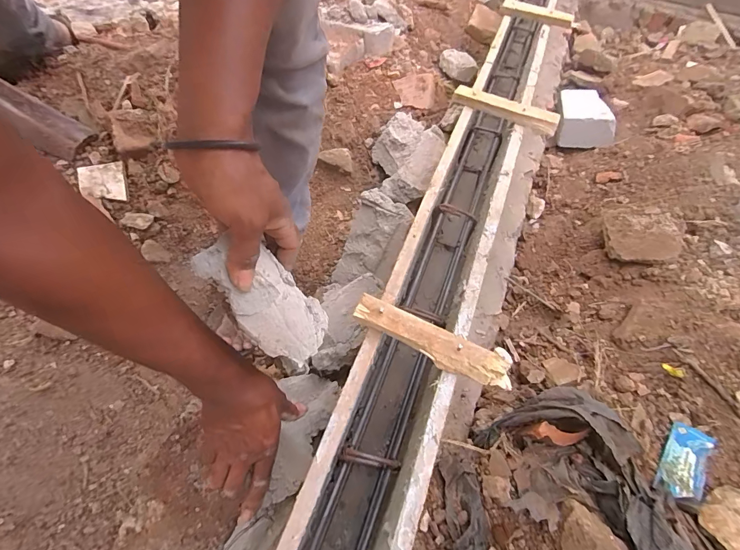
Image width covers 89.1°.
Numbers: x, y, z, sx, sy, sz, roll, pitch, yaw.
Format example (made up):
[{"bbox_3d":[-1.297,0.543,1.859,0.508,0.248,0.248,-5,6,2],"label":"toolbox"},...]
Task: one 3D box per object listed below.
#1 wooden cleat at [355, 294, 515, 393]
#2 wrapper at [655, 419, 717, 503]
[{"bbox_3d":[0.065,0.071,0.404,0.172,0.020,0.034,24,58,11],"label":"wooden cleat"},{"bbox_3d":[0.377,0.222,0.450,0.041,0.006,0.094,21,53,40],"label":"wrapper"}]

